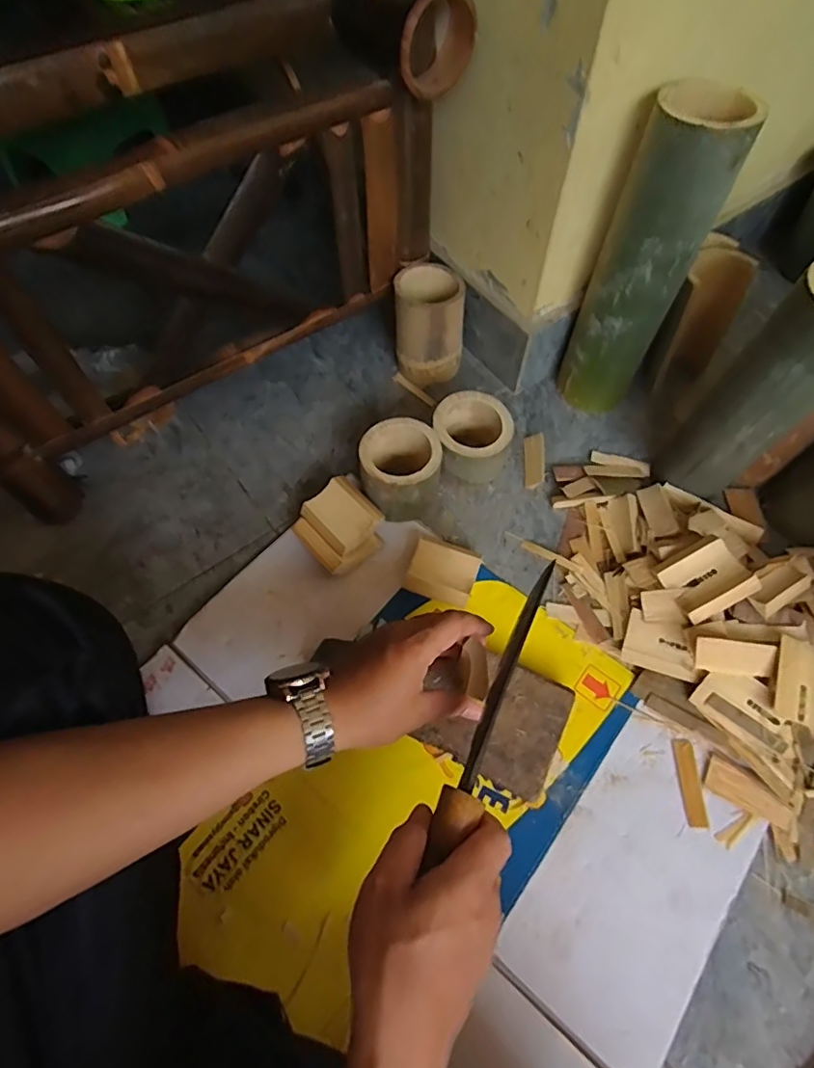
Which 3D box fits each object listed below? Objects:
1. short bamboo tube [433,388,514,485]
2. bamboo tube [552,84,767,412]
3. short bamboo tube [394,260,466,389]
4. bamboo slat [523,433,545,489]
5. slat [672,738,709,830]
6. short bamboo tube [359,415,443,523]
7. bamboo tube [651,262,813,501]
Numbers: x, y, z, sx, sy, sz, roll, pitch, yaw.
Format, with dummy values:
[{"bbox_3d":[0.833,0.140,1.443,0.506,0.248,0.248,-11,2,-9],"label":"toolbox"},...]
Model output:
[{"bbox_3d":[0.072,-0.106,0.646,0.085,0.081,0.084,1,61,-1],"label":"short bamboo tube"},{"bbox_3d":[0.251,-0.276,0.606,0.095,0.325,0.084,23,63,11],"label":"bamboo tube"},{"bbox_3d":[0.031,-0.267,0.712,0.087,0.120,0.096,5,61,1],"label":"short bamboo tube"},{"bbox_3d":[0.155,-0.089,0.675,0.024,0.004,0.073,-2,67,12],"label":"bamboo slat"},{"bbox_3d":[0.258,0.226,0.504,0.018,0.004,0.074,2,61,0],"label":"slat"},{"bbox_3d":[-0.007,-0.070,0.628,0.088,0.078,0.093,1,61,-1],"label":"short bamboo tube"},{"bbox_3d":[0.346,-0.131,0.539,0.079,0.255,0.095,-34,67,-17],"label":"bamboo tube"}]

